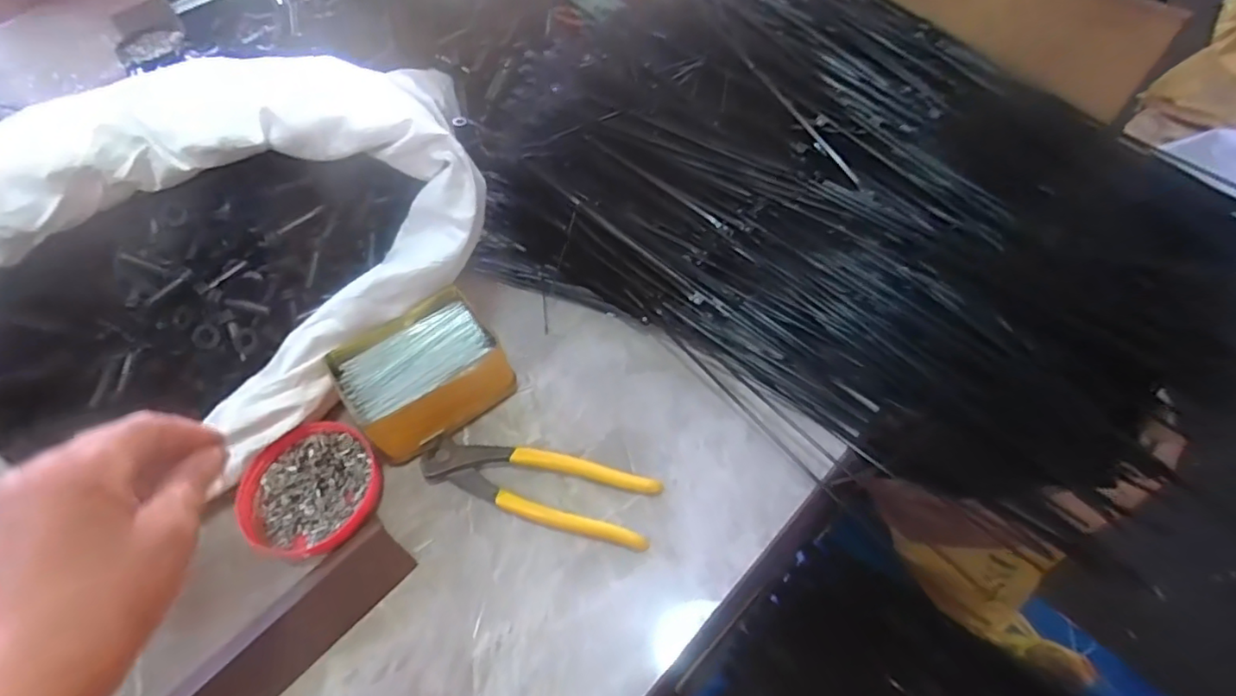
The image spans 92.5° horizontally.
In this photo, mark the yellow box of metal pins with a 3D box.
[{"bbox_3d":[-0.143,0.017,0.438,0.109,0.051,0.087,-32,61,-16],"label":"yellow box of metal pins"}]

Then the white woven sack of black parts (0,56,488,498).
[{"bbox_3d":[-0.295,-0.043,0.423,0.374,0.167,0.219,-33,61,-16],"label":"white woven sack of black parts"}]

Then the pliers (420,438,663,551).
[{"bbox_3d":[-0.056,0.092,0.404,0.162,0.013,0.049,13,59,12],"label":"pliers"}]

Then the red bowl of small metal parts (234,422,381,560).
[{"bbox_3d":[-0.211,0.097,0.409,0.088,0.026,0.081,-2,57,3],"label":"red bowl of small metal parts"}]

